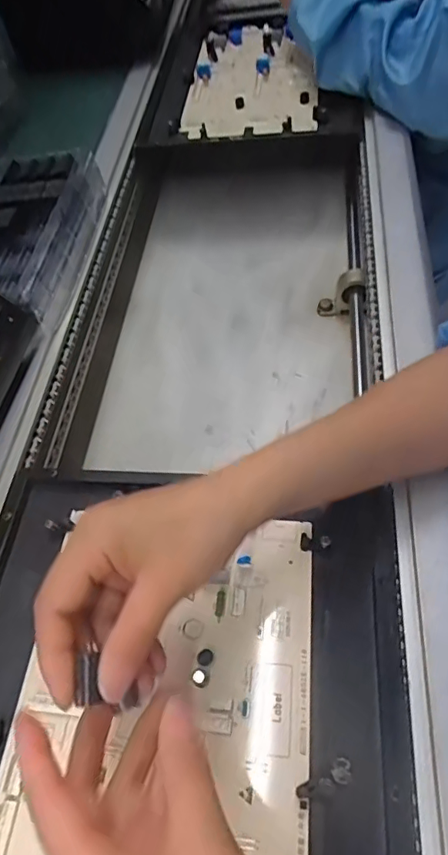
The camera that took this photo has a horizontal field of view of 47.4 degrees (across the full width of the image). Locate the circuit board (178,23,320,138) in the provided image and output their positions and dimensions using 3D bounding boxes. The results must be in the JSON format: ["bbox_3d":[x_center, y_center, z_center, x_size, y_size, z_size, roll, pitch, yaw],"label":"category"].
[{"bbox_3d":[0.040,-0.492,0.710,0.171,0.024,0.300,1,57,8],"label":"circuit board"}]

